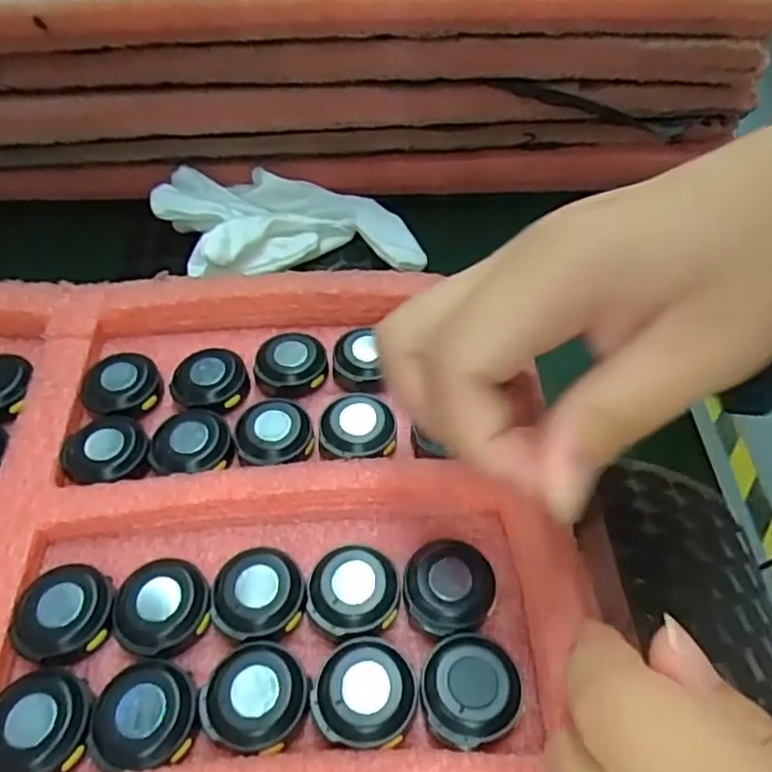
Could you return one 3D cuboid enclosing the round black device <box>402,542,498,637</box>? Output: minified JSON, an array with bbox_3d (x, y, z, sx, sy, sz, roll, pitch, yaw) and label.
[{"bbox_3d":[0.021,0.066,0.213,0.028,0.013,0.028,0,50,1],"label":"round black device"}]

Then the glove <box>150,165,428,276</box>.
[{"bbox_3d":[-0.051,-0.086,0.338,0.131,0.024,0.071,-5,51,-3],"label":"glove"}]

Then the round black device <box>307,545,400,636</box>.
[{"bbox_3d":[-0.011,0.067,0.211,0.029,0.012,0.028,0,50,1],"label":"round black device"}]

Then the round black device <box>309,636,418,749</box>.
[{"bbox_3d":[-0.006,0.091,0.192,0.030,0.011,0.029,0,50,1],"label":"round black device"}]

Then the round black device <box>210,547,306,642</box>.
[{"bbox_3d":[-0.041,0.069,0.211,0.028,0.012,0.029,0,50,1],"label":"round black device"}]

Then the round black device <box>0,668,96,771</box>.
[{"bbox_3d":[-0.100,0.098,0.187,0.029,0.011,0.029,8,51,8],"label":"round black device"}]

